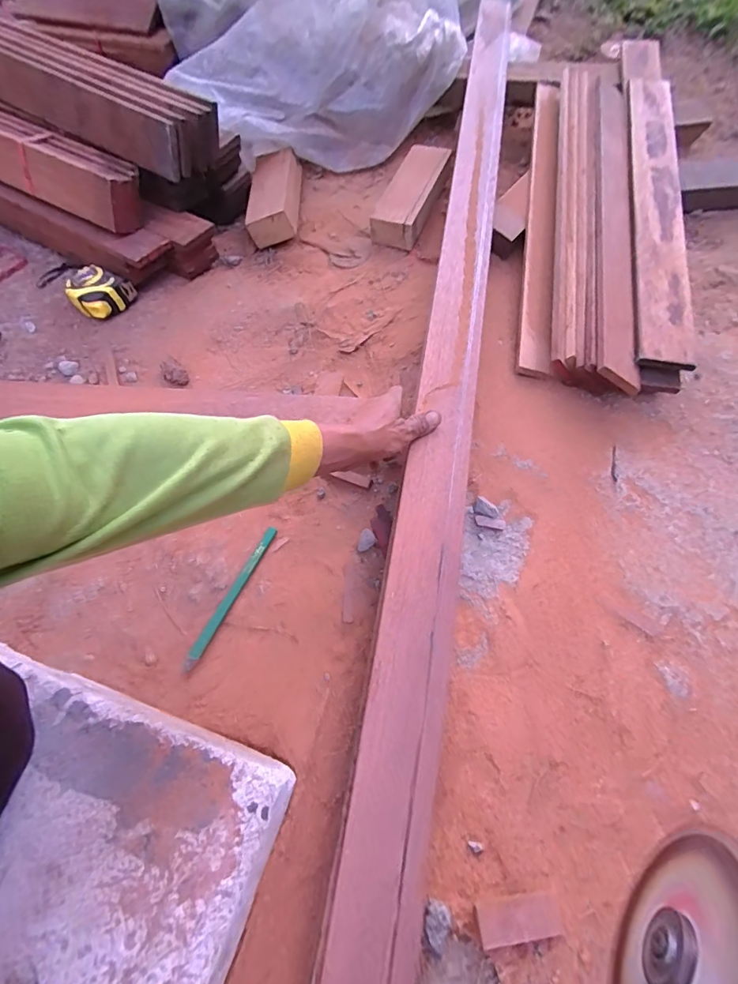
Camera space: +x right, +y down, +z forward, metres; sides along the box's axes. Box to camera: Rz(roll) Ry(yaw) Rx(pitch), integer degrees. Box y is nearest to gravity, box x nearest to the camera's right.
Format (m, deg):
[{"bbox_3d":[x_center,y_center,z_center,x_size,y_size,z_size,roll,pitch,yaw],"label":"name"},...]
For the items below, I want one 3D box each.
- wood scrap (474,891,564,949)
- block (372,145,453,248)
[{"bbox_3d":[0.117,0.335,0.365,0.063,0.013,0.026,-8,64,-4],"label":"wood scrap"},{"bbox_3d":[0.073,-0.492,0.778,0.077,0.048,0.207,21,65,10],"label":"block"}]

